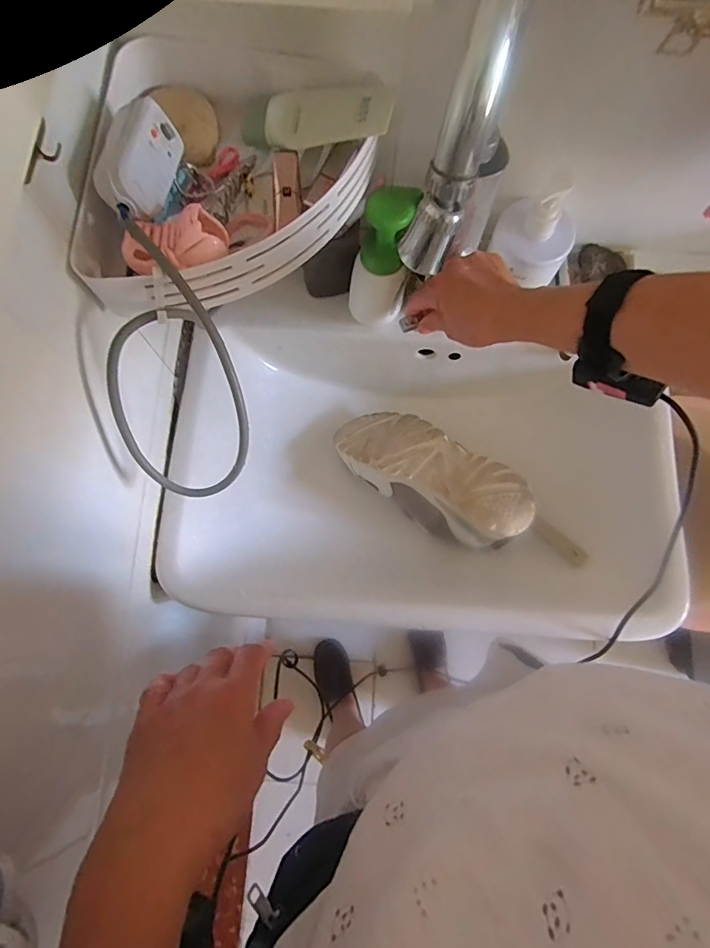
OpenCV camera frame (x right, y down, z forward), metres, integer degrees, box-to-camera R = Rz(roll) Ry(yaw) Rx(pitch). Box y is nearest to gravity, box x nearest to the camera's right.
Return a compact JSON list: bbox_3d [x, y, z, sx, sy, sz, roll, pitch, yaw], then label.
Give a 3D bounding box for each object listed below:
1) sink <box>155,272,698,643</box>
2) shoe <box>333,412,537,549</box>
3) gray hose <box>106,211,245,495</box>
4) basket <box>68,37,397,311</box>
[{"bbox_3d":[0.080,-0.011,0.610,0.578,0.156,0.382,4,76,0],"label":"sink"},{"bbox_3d":[0.102,0.002,0.631,0.268,0.091,0.112,31,77,24],"label":"shoe"},{"bbox_3d":[-0.141,-0.078,0.381,0.102,0.039,0.216,-2,120,-5],"label":"gray hose"},{"bbox_3d":[-0.105,-0.231,0.380,0.192,0.082,0.220,11,77,2],"label":"basket"}]

